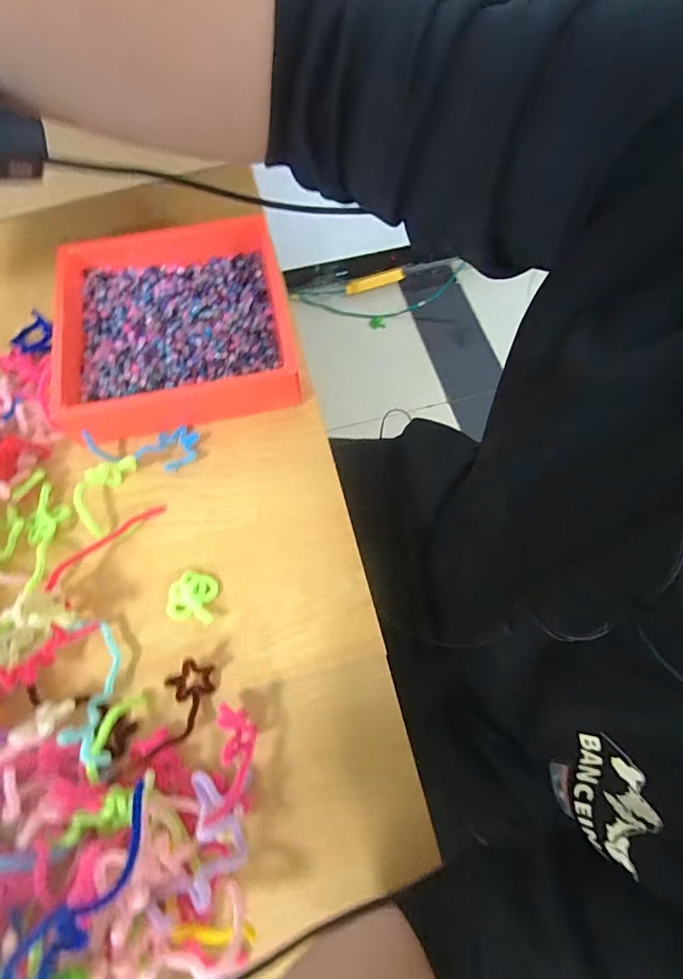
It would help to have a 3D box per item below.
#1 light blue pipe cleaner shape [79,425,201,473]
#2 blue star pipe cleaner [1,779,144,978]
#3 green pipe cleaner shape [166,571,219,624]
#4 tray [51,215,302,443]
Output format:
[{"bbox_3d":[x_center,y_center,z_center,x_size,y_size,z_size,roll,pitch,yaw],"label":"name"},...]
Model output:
[{"bbox_3d":[-0.194,-0.039,0.453,0.102,0.028,0.043,-9,68,-3],"label":"light blue pipe cleaner shape"},{"bbox_3d":[-0.153,0.243,0.273,0.033,0.027,0.121,28,40,11],"label":"blue star pipe cleaner"},{"bbox_3d":[-0.132,0.095,0.410,0.043,0.011,0.042,5,68,3],"label":"green pipe cleaner shape"},{"bbox_3d":[-0.180,-0.176,0.496,0.238,0.051,0.256,-13,69,-5],"label":"tray"}]

